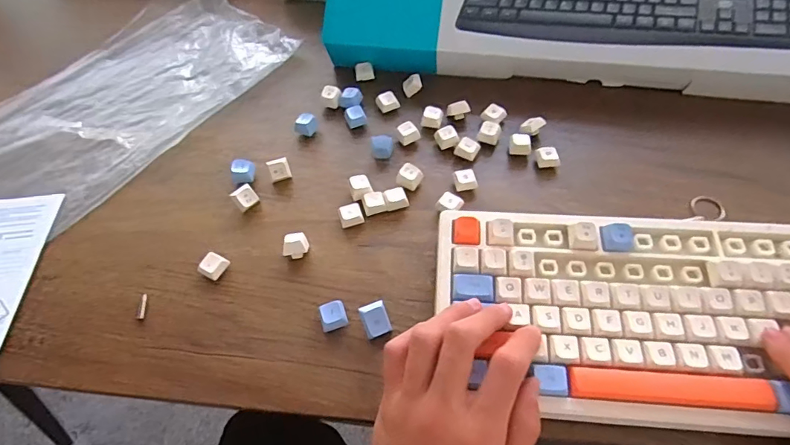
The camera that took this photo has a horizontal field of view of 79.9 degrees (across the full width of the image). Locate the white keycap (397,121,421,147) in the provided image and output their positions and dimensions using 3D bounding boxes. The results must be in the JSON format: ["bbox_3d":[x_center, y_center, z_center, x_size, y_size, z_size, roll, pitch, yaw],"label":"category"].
[{"bbox_3d":[0.012,-0.079,0.423,0.017,0.015,0.017,-21,58,-10],"label":"white keycap"}]

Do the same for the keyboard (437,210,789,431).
[{"bbox_3d":[0.227,0.054,0.313,0.389,0.038,0.157,3,57,5],"label":"keyboard"}]

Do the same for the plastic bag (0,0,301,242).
[{"bbox_3d":[-0.320,-0.090,0.438,0.212,0.029,0.453,37,66,24],"label":"plastic bag"}]

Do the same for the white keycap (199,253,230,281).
[{"bbox_3d":[-0.137,0.034,0.359,0.016,0.011,0.018,22,61,16],"label":"white keycap"}]

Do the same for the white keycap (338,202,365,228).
[{"bbox_3d":[-0.035,-0.006,0.380,0.019,0.012,0.017,-15,57,-6],"label":"white keycap"}]

